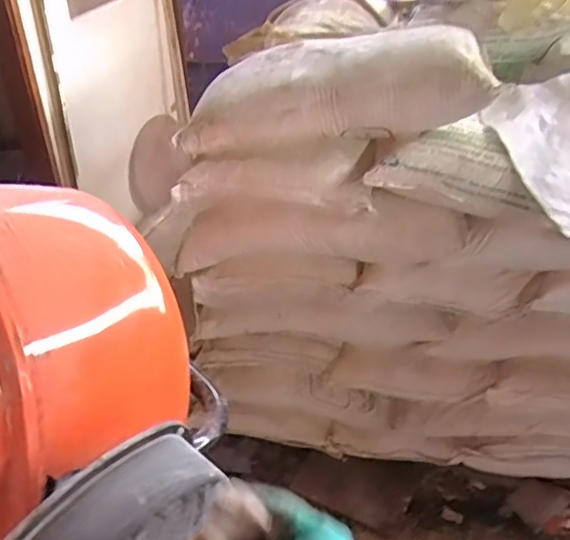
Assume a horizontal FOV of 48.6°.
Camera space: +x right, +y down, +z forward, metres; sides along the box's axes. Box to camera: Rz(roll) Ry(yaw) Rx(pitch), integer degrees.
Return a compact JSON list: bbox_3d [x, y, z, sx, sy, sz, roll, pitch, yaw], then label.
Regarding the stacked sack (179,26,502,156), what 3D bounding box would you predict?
[{"bbox_3d":[0.101,-0.402,1.419,0.698,0.181,0.293,-5,32,16],"label":"stacked sack"}]

